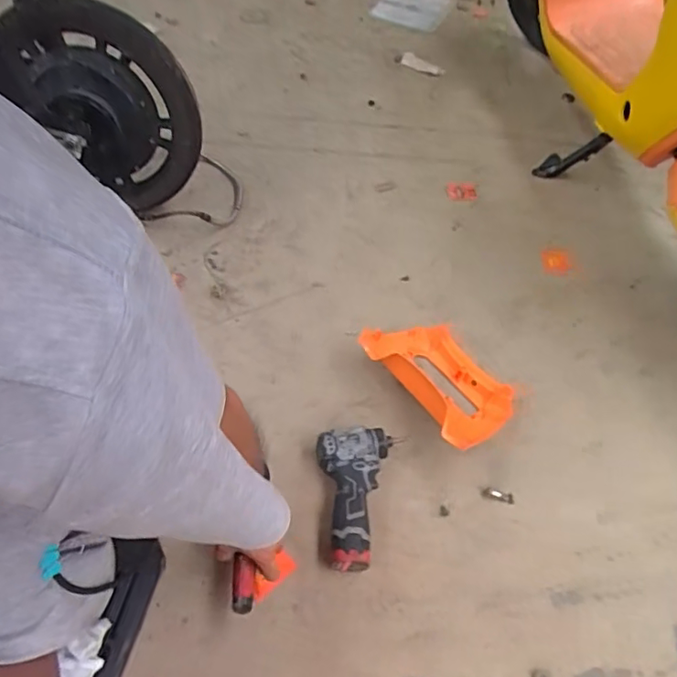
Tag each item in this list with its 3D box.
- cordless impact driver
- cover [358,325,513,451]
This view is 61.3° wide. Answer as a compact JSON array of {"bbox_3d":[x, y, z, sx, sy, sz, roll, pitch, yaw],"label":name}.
[{"bbox_3d":[0.037,0.223,0.815,0.121,0.055,0.194,-3,52,-6],"label":"cordless impact driver"},{"bbox_3d":[0.169,0.054,0.926,0.162,0.085,0.242,-31,60,-25],"label":"cover"}]

